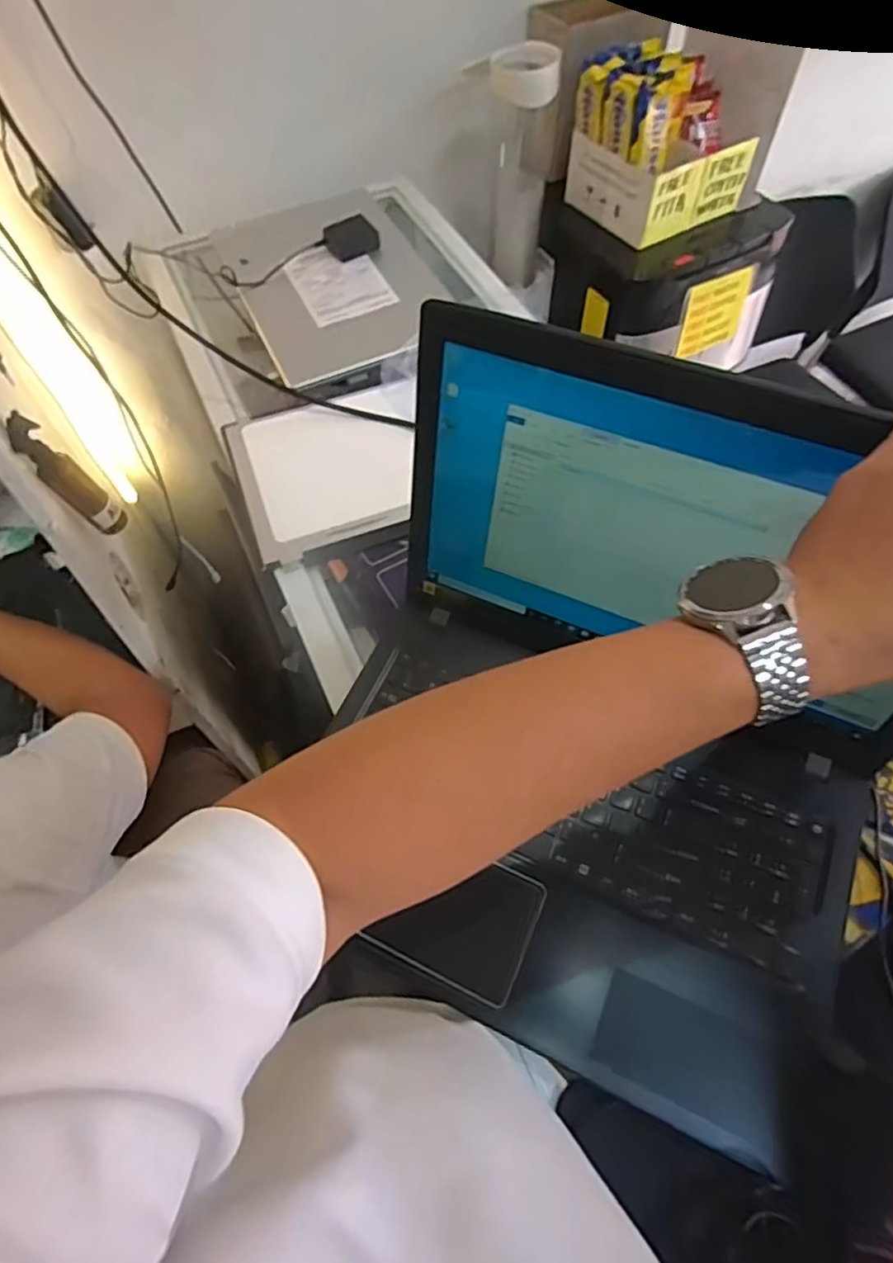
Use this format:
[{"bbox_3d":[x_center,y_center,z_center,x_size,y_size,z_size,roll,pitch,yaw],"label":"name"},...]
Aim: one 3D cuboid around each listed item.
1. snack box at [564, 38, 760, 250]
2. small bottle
[{"bbox_3d":[0.318,-0.722,0.944,0.216,0.177,0.177,-28,63,-13],"label":"snack box"},{"bbox_3d":[-0.398,-0.162,0.680,0.046,0.157,0.035,-37,65,-17],"label":"small bottle"}]

